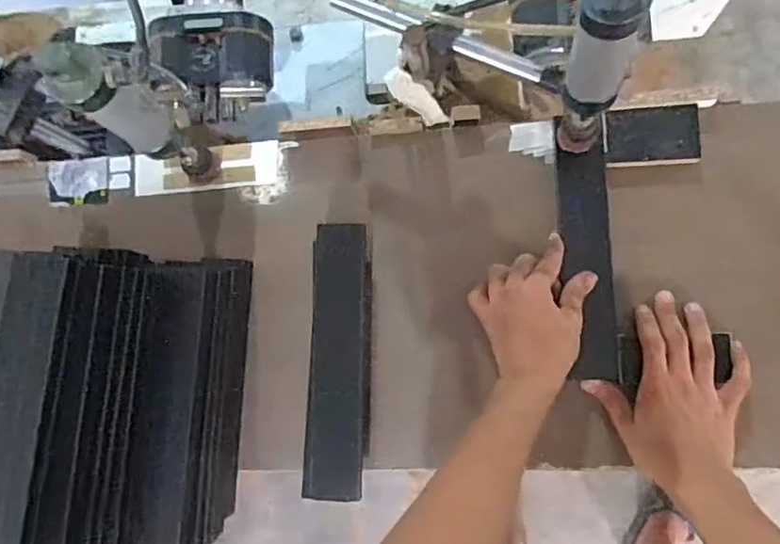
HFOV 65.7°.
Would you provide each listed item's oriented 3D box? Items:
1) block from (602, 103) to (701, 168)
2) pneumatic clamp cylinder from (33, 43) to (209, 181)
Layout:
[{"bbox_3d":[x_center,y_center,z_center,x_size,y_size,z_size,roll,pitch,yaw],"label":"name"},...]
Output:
[{"bbox_3d":[0.280,-0.145,0.645,0.098,0.019,0.060,-4,84,8],"label":"block"},{"bbox_3d":[-0.219,-0.149,0.562,0.050,0.242,0.081,32,90,10],"label":"pneumatic clamp cylinder"}]

